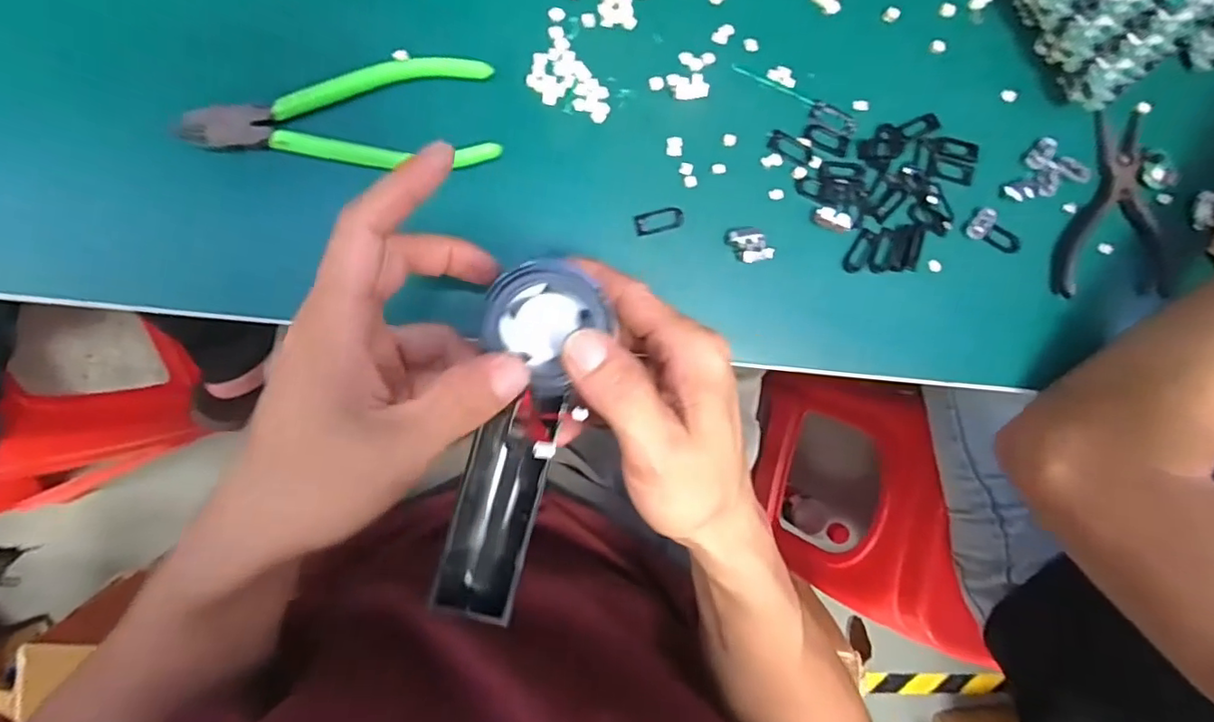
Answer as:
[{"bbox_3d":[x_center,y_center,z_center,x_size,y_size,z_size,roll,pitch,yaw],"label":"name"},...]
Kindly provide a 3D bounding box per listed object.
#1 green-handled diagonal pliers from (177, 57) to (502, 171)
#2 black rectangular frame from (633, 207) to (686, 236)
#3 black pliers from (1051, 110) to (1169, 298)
[{"bbox_3d":[-0.134,-0.124,0.294,0.150,0.009,0.054,-7,95,-7],"label":"green-handled diagonal pliers"},{"bbox_3d":[0.030,-0.079,0.324,0.028,0.004,0.012,-14,96,-7],"label":"black rectangular frame"},{"bbox_3d":[0.327,-0.100,0.367,0.085,0.007,0.114,-2,95,-8],"label":"black pliers"}]

